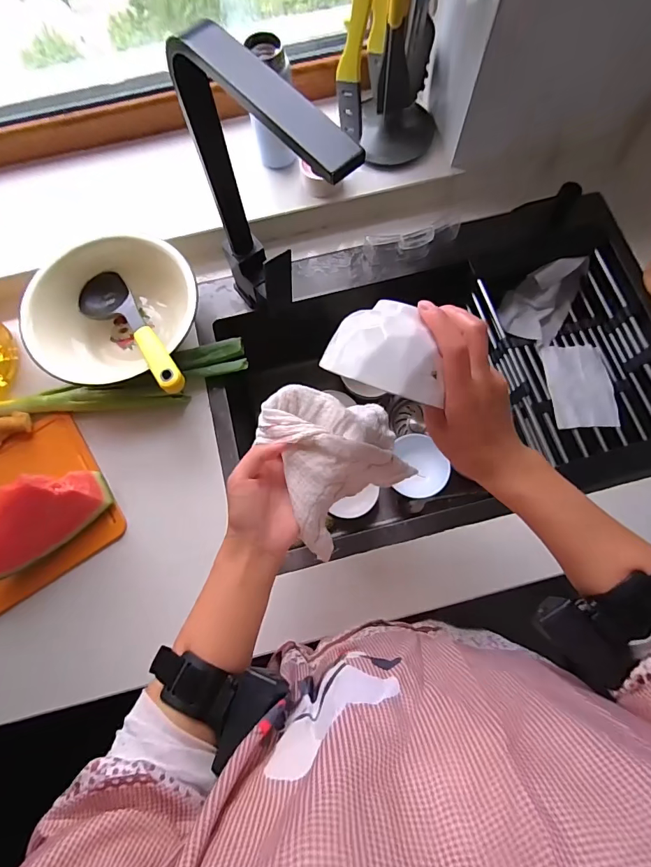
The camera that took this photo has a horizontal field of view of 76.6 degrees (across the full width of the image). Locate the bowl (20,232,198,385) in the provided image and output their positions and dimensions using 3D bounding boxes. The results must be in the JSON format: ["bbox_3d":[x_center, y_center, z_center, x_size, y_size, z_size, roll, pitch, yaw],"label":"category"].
[{"bbox_3d":[-0.291,-0.174,0.593,0.223,0.090,0.200,-12,75,-1],"label":"bowl"}]

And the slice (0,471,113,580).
[{"bbox_3d":[-0.348,0.112,0.482,0.172,0.107,0.046,-44,78,-10],"label":"slice"}]

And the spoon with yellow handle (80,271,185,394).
[{"bbox_3d":[-0.259,-0.134,0.549,0.067,0.040,0.265,-40,58,-9],"label":"spoon with yellow handle"}]

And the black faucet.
[{"bbox_3d":[-0.056,-0.207,0.432,0.054,0.323,0.213,-35,77,-7],"label":"black faucet"}]

